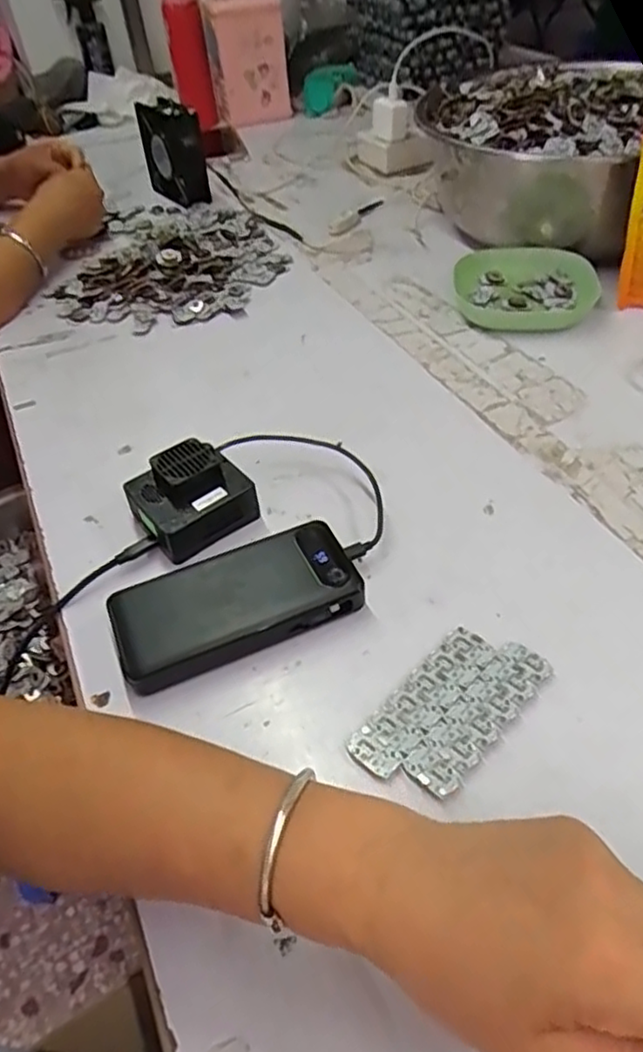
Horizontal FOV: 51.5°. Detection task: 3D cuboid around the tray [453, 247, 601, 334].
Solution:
[{"bbox_3d":[0.216,-0.254,0.712,0.142,0.030,0.128,5,46,11],"label":"tray"}]

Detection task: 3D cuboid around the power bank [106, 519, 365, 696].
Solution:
[{"bbox_3d":[-0.055,0.050,0.438,0.155,0.028,0.070,-21,47,-14],"label":"power bank"}]

